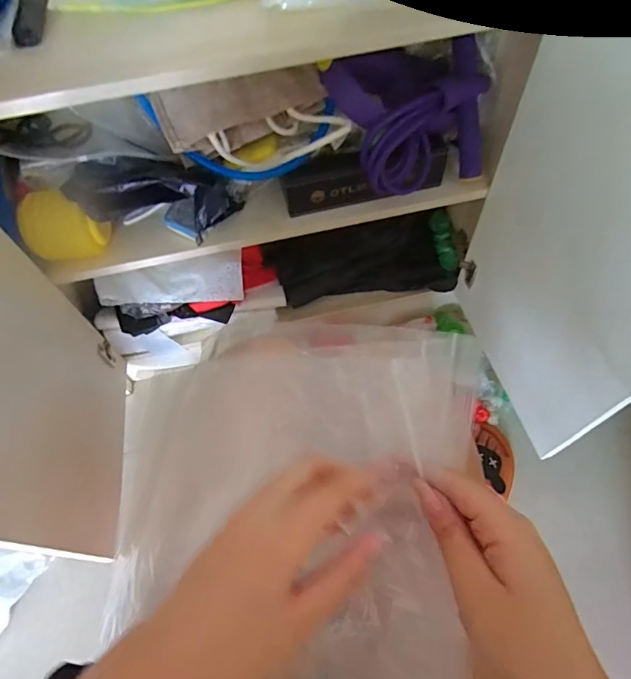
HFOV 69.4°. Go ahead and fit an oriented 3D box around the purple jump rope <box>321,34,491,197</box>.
[{"bbox_3d":[0.139,-0.296,0.629,0.220,0.150,0.098,-23,61,-9],"label":"purple jump rope"}]

